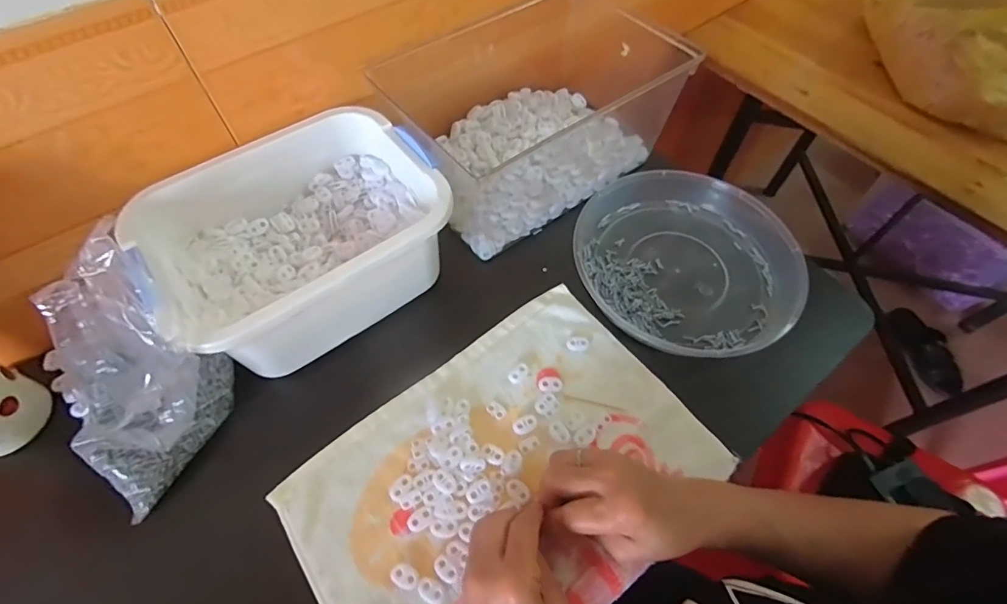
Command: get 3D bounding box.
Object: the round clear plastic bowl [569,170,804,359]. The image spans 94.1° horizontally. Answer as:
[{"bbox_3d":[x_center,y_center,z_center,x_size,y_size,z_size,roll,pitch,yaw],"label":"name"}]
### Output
[{"bbox_3d":[0.194,-0.046,0.503,0.225,0.039,0.225,0,59,0],"label":"round clear plastic bowl"}]

